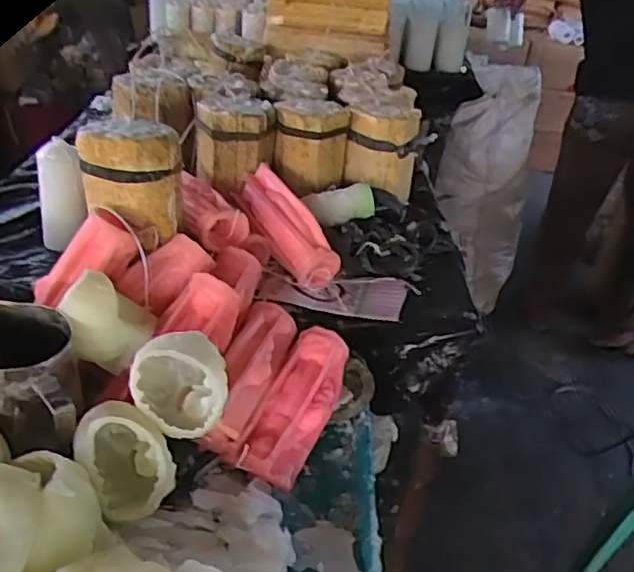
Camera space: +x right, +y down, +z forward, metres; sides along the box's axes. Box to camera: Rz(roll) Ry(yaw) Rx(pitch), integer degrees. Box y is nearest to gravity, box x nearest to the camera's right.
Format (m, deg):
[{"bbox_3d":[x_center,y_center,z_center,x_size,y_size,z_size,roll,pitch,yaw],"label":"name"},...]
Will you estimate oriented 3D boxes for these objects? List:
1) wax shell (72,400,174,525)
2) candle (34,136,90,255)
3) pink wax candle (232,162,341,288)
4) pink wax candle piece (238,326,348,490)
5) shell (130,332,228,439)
[{"bbox_3d":[-0.146,0.128,0.479,0.061,0.084,0.078,-10,36,-27],"label":"wax shell"},{"bbox_3d":[-0.277,-0.095,0.695,0.047,0.113,0.046,-13,37,-31],"label":"candle"},{"bbox_3d":[-0.037,-0.072,0.715,0.048,0.047,0.162,-16,55,-34],"label":"pink wax candle"},{"bbox_3d":[-0.016,0.102,0.568,0.055,0.030,0.157,15,45,13],"label":"pink wax candle piece"},{"bbox_3d":[-0.108,0.076,0.501,0.072,0.080,0.056,3,-7,-10],"label":"shell"}]

